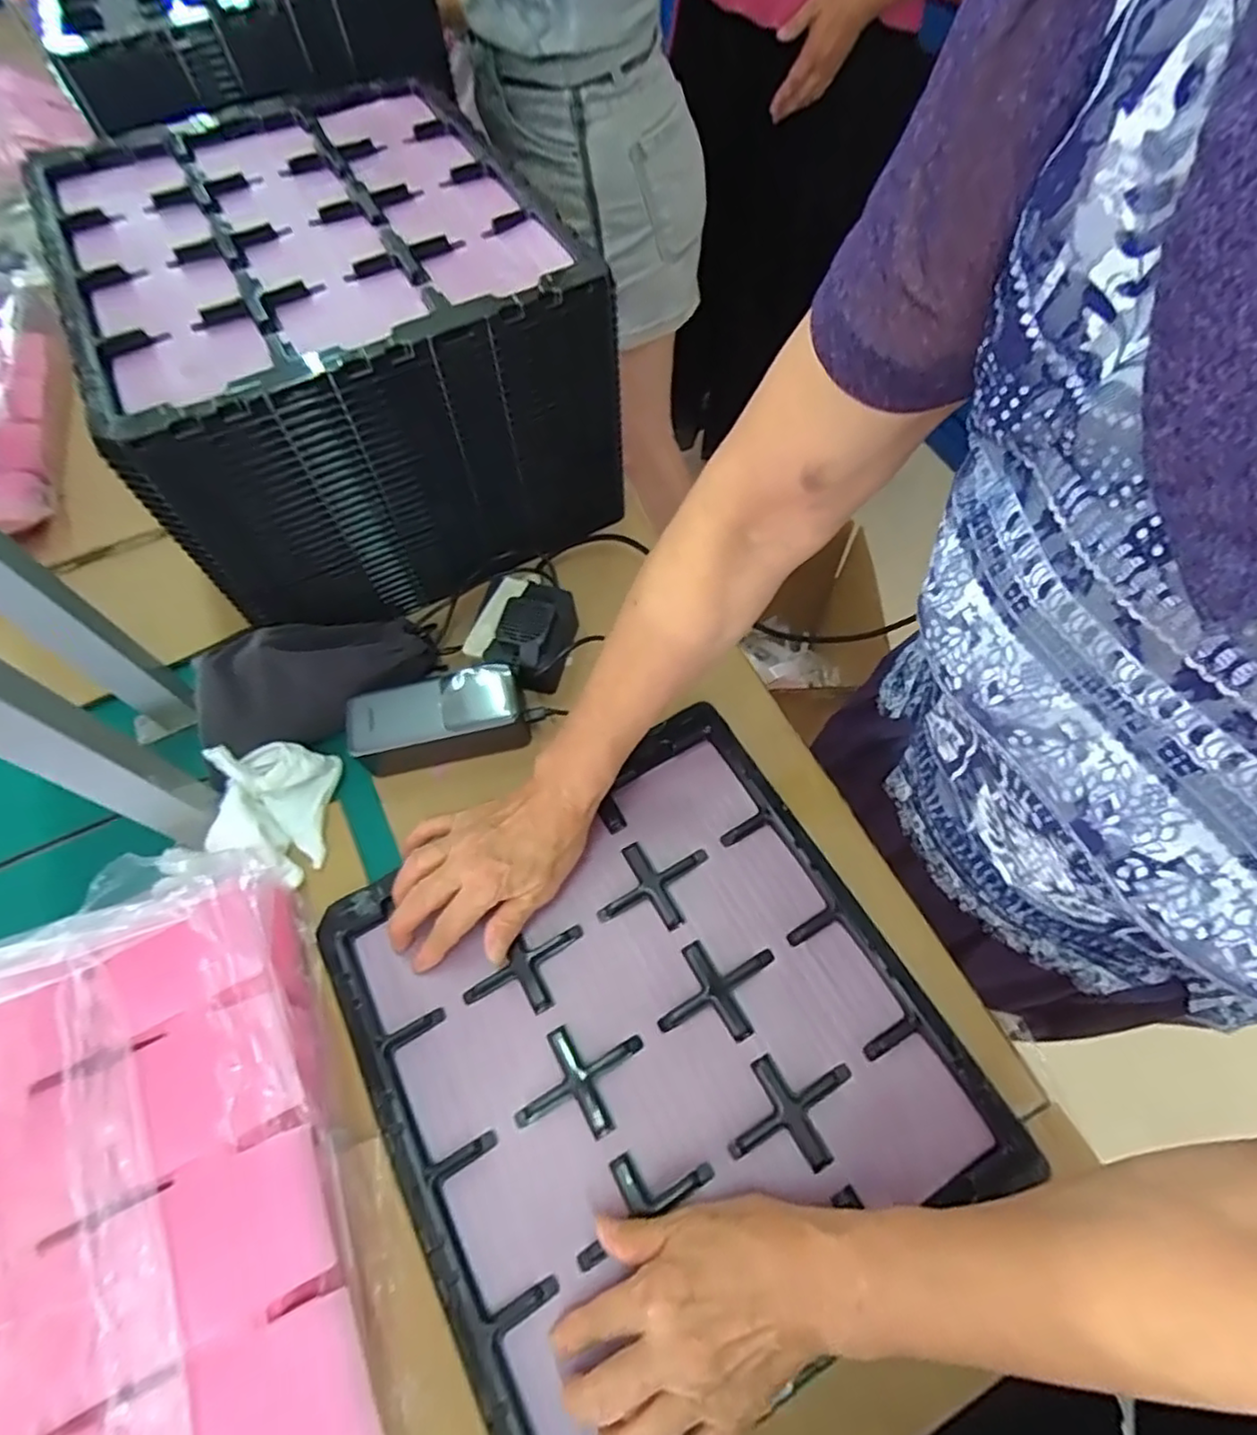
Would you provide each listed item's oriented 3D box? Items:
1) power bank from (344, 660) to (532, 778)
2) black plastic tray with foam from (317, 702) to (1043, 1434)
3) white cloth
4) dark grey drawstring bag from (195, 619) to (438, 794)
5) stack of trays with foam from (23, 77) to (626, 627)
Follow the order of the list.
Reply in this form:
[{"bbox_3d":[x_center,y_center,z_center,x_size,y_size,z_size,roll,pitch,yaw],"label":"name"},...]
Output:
[{"bbox_3d":[-0.148,0.004,0.528,0.129,0.059,0.058,-12,63,-3],"label":"power bank"},{"bbox_3d":[0.011,0.202,0.436,0.333,0.020,0.344,-29,65,-11],"label":"black plastic tray with foam"},{"bbox_3d":[-0.263,0.067,0.493,0.063,0.070,0.103,-2,63,2],"label":"white cloth"},{"bbox_3d":[-0.255,-0.033,0.535,0.181,0.054,0.088,-29,65,-11],"label":"dark grey drawstring bag"},{"bbox_3d":[-0.233,-0.316,0.580,0.336,0.213,0.369,-25,65,-9],"label":"stack of trays with foam"}]

